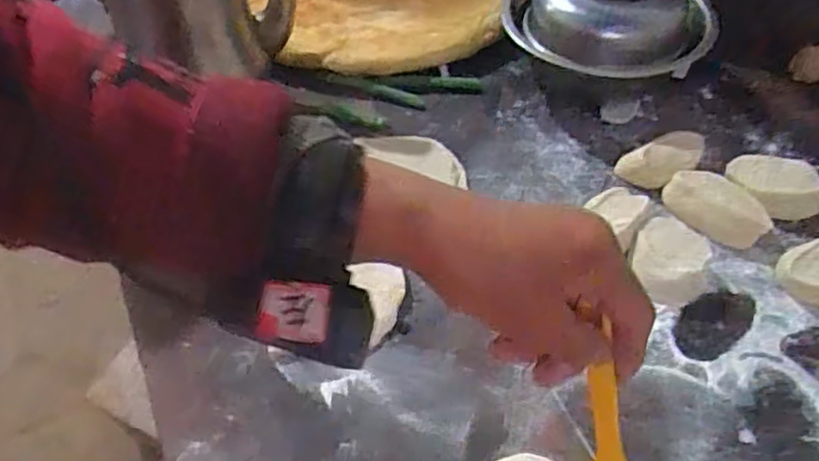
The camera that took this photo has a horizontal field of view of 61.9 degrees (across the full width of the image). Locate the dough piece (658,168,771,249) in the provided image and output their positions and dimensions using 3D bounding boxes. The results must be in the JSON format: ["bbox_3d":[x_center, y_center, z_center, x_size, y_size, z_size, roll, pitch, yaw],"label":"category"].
[{"bbox_3d":[0.217,-0.018,0.484,0.071,0.023,0.039,37,60,25],"label":"dough piece"}]

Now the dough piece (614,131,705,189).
[{"bbox_3d":[0.190,-0.053,0.516,0.058,0.028,0.034,-21,55,-17],"label":"dough piece"}]

